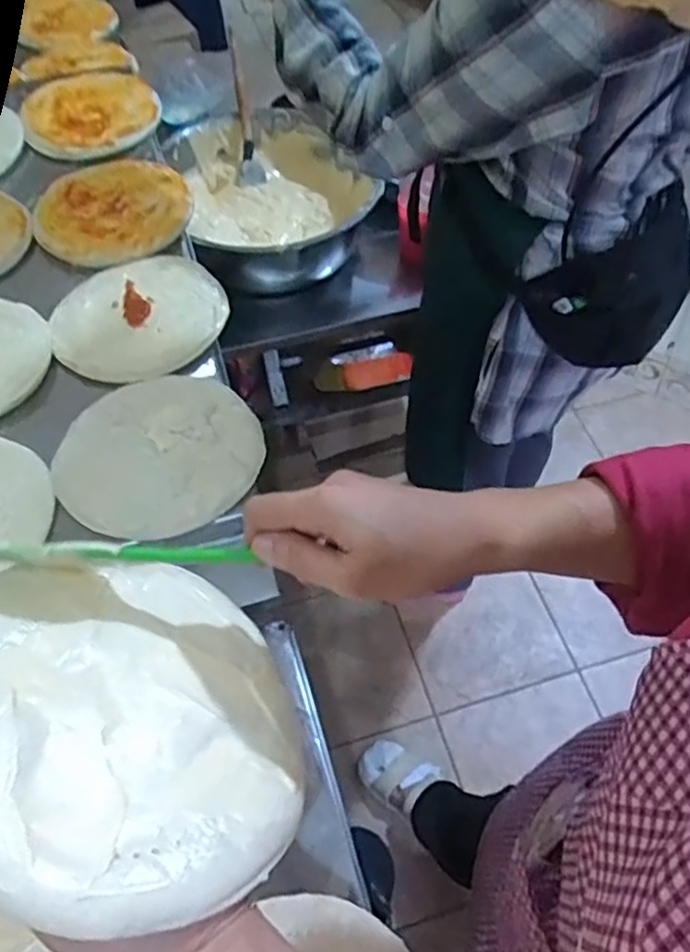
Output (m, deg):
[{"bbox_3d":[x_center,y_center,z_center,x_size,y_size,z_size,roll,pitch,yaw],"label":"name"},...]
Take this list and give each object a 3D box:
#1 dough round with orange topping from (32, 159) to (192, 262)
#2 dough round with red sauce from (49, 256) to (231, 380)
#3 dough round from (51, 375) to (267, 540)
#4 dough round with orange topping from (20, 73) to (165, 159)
[{"bbox_3d":[-0.308,-0.357,0.923,0.202,0.027,0.186,0,55,0],"label":"dough round with orange topping"},{"bbox_3d":[-0.242,-0.191,0.804,0.195,0.014,0.176,-34,61,-21],"label":"dough round with red sauce"},{"bbox_3d":[-0.182,-0.024,0.681,0.194,0.010,0.185,0,55,0],"label":"dough round"},{"bbox_3d":[-0.394,-0.574,1.073,0.200,0.025,0.229,-14,56,-9],"label":"dough round with orange topping"}]

